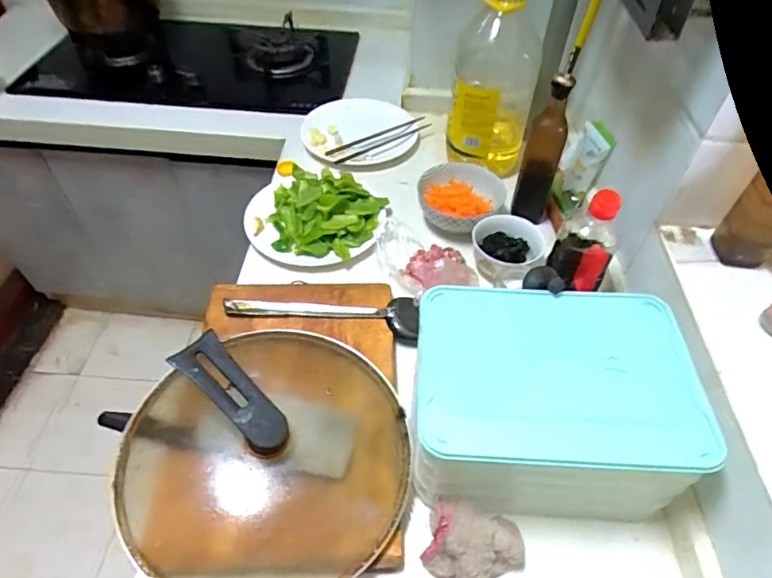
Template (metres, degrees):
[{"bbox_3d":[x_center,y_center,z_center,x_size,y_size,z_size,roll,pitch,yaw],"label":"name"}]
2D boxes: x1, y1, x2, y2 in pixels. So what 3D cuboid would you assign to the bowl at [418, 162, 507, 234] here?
[{"bbox_3d":[0.133,-0.161,0.919,0.154,0.056,0.170,16,49,11],"label":"bowl"}]

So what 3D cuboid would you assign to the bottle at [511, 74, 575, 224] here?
[{"bbox_3d":[0.261,-0.224,0.837,0.064,0.246,0.058,17,49,12],"label":"bottle"}]

